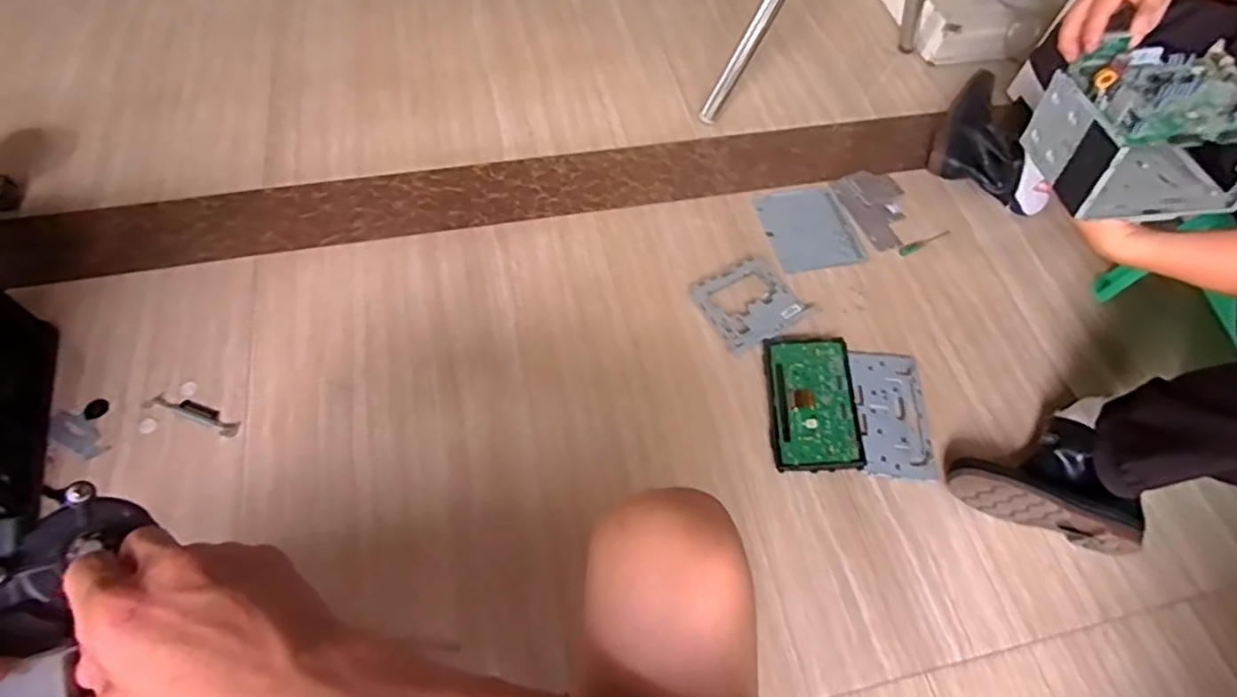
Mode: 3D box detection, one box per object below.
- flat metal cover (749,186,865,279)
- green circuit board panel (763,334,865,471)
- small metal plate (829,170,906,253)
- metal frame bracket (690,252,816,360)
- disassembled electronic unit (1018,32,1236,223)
[{"bbox_3d":[0.332,-0.212,1.123,0.154,0.011,0.184,-11,59,-11],"label":"flat metal cover"},{"bbox_3d":[0.279,0.075,0.916,0.118,0.018,0.203,-5,60,13],"label":"green circuit board panel"},{"bbox_3d":[0.471,-0.256,1.151,0.121,0.012,0.175,-16,61,-12],"label":"small metal plate"},{"bbox_3d":[0.198,-0.074,0.989,0.149,0.006,0.135,-31,65,-21],"label":"metal frame bracket"},{"bbox_3d":[0.595,-0.244,0.707,0.181,0.139,0.154,0,59,-4],"label":"disassembled electronic unit"}]

